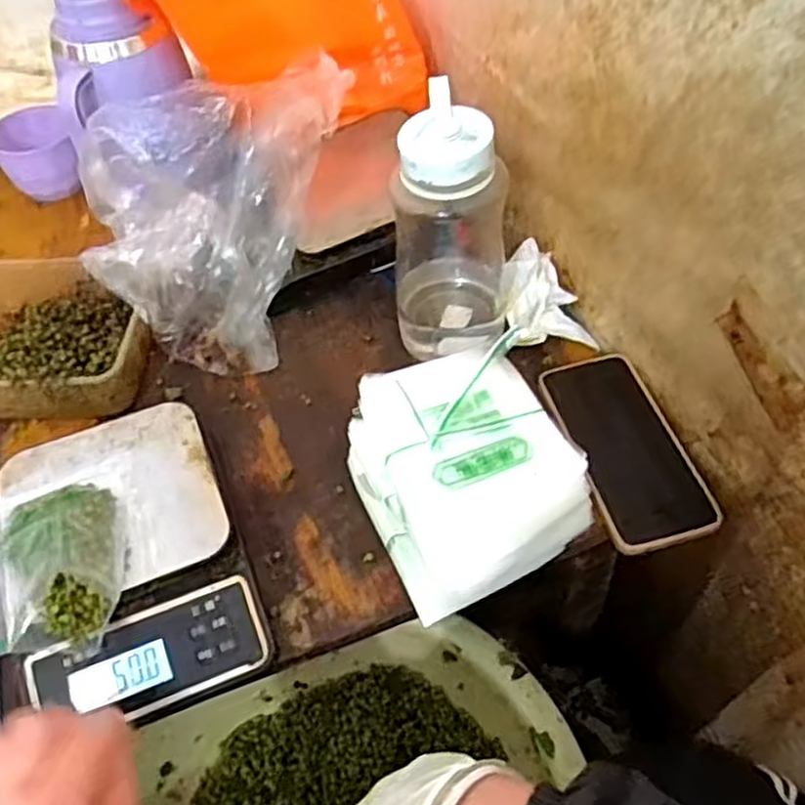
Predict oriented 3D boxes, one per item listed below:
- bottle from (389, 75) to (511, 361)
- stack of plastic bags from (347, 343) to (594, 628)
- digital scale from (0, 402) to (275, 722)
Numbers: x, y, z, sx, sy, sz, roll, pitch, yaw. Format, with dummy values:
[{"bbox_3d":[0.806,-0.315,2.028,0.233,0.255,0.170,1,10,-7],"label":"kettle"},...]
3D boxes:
[{"bbox_3d":[0.040,-0.126,0.579,0.087,0.207,0.079,7,53,9],"label":"bottle"},{"bbox_3d":[0.040,0.053,0.517,0.134,0.088,0.159,-17,53,-10],"label":"stack of plastic bags"},{"bbox_3d":[-0.187,0.107,0.510,0.144,0.051,0.214,-19,53,-11],"label":"digital scale"}]

